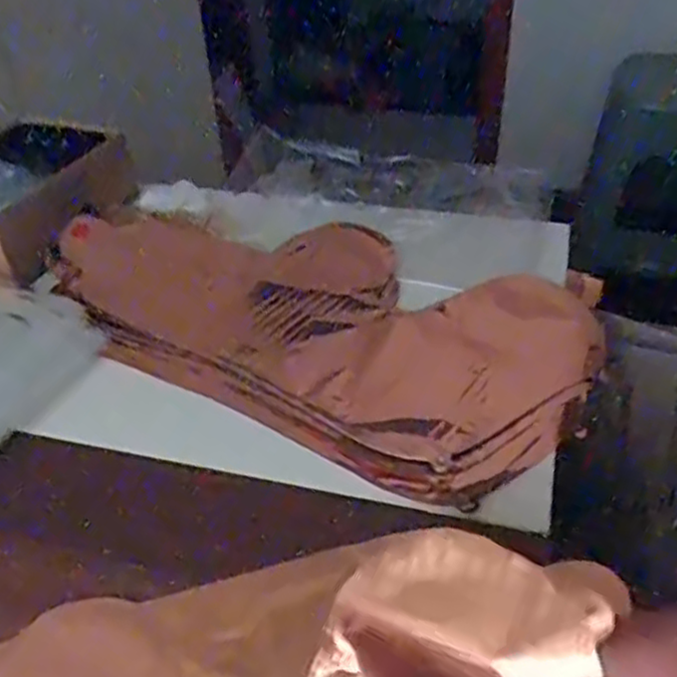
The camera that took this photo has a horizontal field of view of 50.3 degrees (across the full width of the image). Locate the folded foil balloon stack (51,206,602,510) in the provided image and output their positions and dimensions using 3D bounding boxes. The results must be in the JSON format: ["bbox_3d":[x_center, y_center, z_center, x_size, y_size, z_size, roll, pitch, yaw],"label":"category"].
[{"bbox_3d":[-0.030,-0.023,0.557,0.425,0.025,0.227,16,43,22],"label":"folded foil balloon stack"}]

